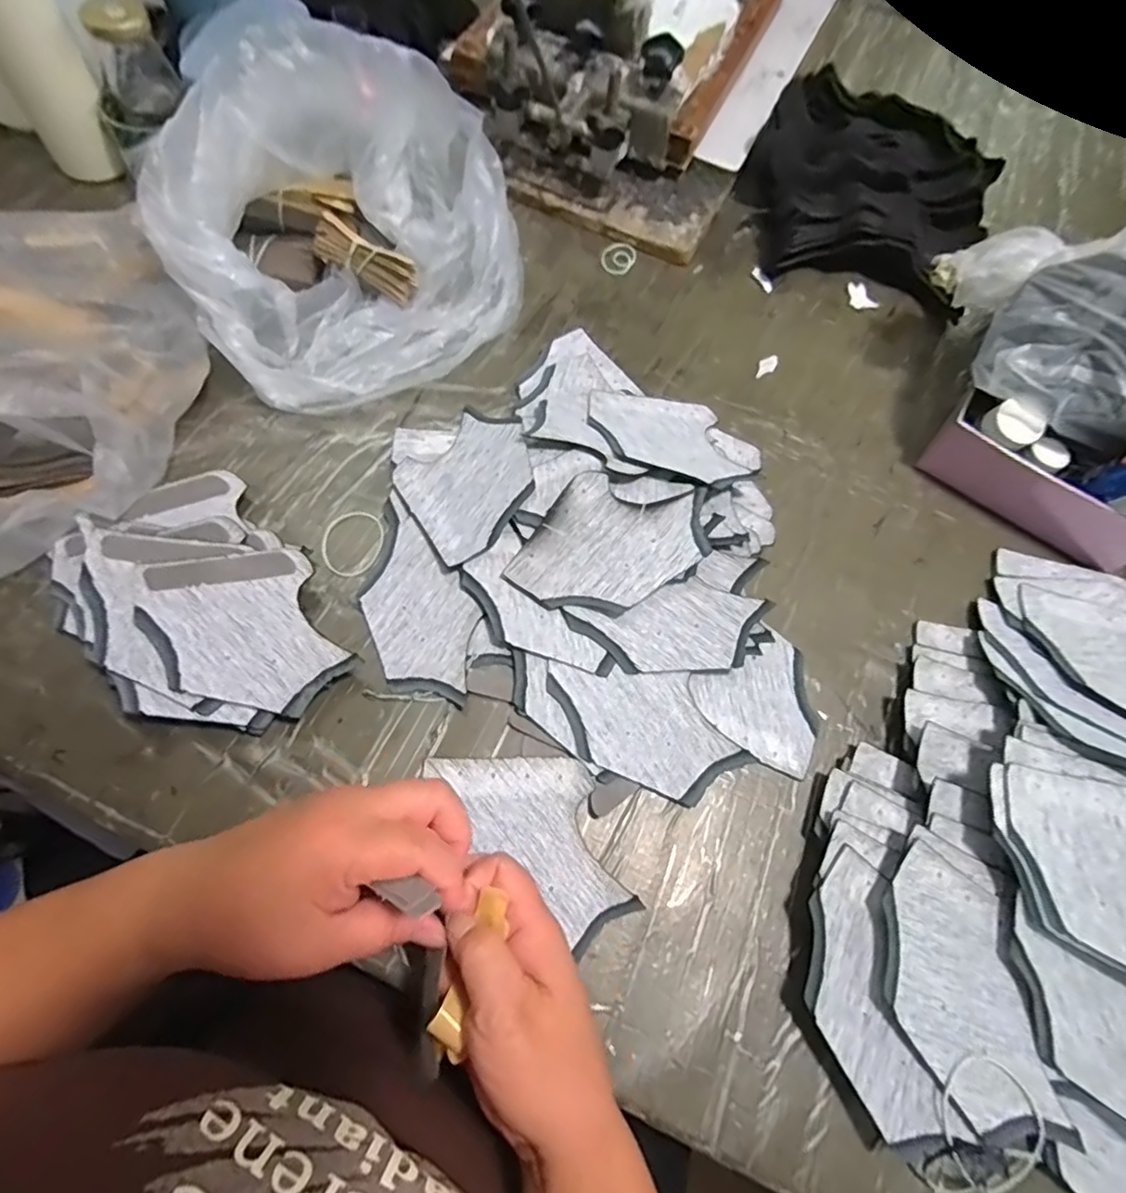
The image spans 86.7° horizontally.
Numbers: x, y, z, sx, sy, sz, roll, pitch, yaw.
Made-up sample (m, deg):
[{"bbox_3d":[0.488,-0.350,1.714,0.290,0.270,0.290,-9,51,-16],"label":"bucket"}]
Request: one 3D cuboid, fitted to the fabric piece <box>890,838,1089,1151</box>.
[{"bbox_3d":[0.221,0.217,0.330,0.075,0.009,0.142,-6,70,-10],"label":"fabric piece"}]

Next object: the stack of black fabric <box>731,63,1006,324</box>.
[{"bbox_3d":[0.295,-0.399,0.592,0.244,0.084,0.239,31,69,7],"label":"stack of black fabric"}]

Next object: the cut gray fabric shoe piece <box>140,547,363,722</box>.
[{"bbox_3d":[-0.205,0.020,0.387,0.098,0.006,0.125,-27,77,-18],"label":"cut gray fabric shoe piece"}]

